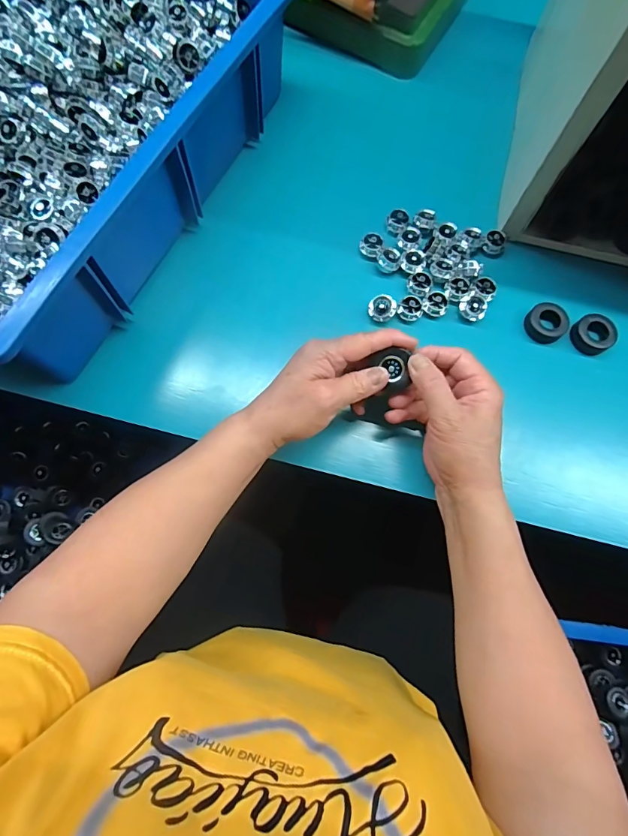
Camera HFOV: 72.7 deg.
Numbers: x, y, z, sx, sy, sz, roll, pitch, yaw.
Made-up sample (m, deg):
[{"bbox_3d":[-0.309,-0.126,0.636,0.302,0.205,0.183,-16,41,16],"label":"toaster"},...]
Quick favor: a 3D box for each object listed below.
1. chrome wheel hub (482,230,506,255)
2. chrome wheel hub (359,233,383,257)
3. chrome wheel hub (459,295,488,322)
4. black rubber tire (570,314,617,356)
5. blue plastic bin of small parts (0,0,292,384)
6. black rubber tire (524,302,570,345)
[{"bbox_3d":[0.184,-0.178,0.434,0.020,0.013,0.021,0,77,-1],"label":"chrome wheel hub"},{"bbox_3d":[0.057,-0.173,0.425,0.022,0.008,0.022,0,77,-1],"label":"chrome wheel hub"},{"bbox_3d":[0.153,-0.106,0.411,0.025,0.016,0.020,42,79,8],"label":"chrome wheel hub"},{"bbox_3d":[0.268,-0.080,0.411,0.038,0.017,0.036,0,77,-1],"label":"black rubber tire"},{"bbox_3d":[-0.248,-0.288,0.383,0.325,0.107,0.451,26,77,5],"label":"blue plastic bin of small parts"},{"bbox_3d":[0.223,-0.091,0.410,0.038,0.013,0.037,0,77,-1],"label":"black rubber tire"}]

